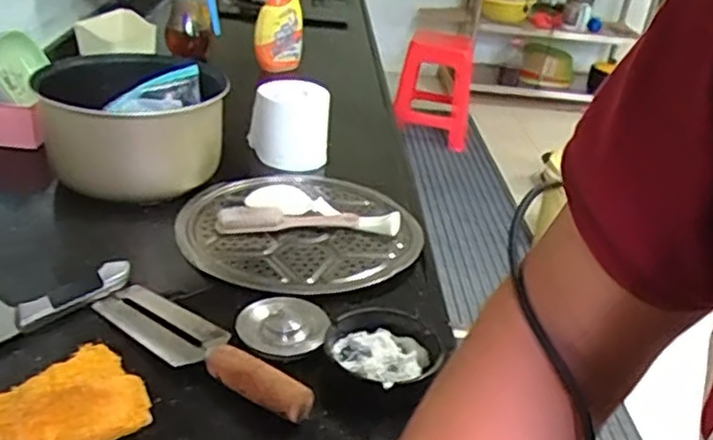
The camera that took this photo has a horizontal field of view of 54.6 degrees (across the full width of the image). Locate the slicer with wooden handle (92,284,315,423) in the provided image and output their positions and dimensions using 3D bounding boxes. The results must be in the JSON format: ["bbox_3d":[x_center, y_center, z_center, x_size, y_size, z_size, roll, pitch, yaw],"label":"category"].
[{"bbox_3d":[-0.135,0.104,0.593,0.238,0.033,0.059,25,34,32],"label":"slicer with wooden handle"}]

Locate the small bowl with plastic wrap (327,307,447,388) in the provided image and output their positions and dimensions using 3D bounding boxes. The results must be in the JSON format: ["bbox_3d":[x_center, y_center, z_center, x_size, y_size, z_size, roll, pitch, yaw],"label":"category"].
[{"bbox_3d":[0.023,0.112,0.615,0.094,0.024,0.083,-2,29,-13],"label":"small bowl with plastic wrap"}]

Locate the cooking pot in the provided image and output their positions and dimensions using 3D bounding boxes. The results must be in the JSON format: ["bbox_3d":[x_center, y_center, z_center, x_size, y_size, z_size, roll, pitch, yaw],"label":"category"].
[{"bbox_3d":[-0.274,-0.118,0.865,0.219,0.126,0.221,-6,28,-19],"label":"cooking pot"}]

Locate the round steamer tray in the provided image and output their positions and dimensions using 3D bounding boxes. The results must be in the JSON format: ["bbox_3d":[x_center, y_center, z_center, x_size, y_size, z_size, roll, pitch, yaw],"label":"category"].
[{"bbox_3d":[-0.066,0.007,0.813,0.271,0.017,0.263,4,28,-2],"label":"round steamer tray"}]

